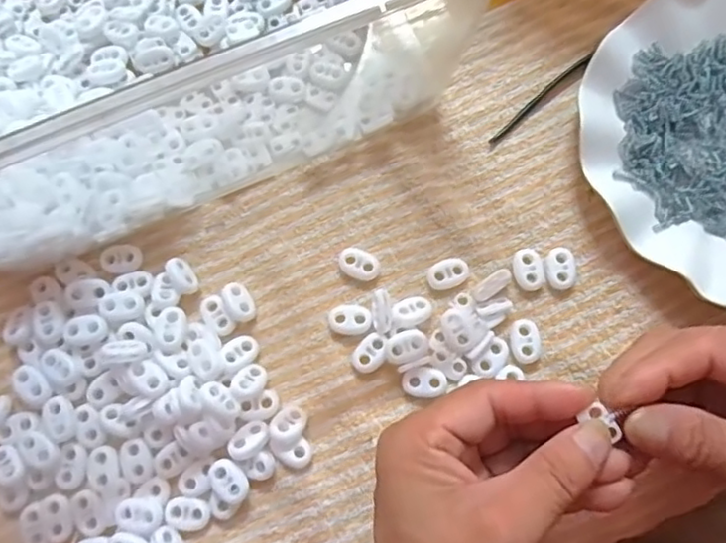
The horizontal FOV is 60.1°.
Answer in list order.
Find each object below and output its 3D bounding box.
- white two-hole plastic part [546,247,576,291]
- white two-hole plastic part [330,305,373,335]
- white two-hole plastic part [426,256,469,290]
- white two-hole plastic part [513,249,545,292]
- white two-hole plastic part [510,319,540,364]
[{"bbox_3d":[0.105,-0.001,0.333,0.015,0.007,0.022,-5,75,0],"label":"white two-hole plastic part"},{"bbox_3d":[-0.007,0.025,0.329,0.022,0.006,0.015,0,75,1],"label":"white two-hole plastic part"},{"bbox_3d":[0.046,0.001,0.333,0.022,0.004,0.016,-25,76,-5],"label":"white two-hole plastic part"},{"bbox_3d":[0.087,-0.001,0.334,0.014,0.005,0.022,-8,75,-1],"label":"white two-hole plastic part"},{"bbox_3d":[0.083,0.036,0.324,0.015,0.005,0.023,-7,75,-1],"label":"white two-hole plastic part"}]

